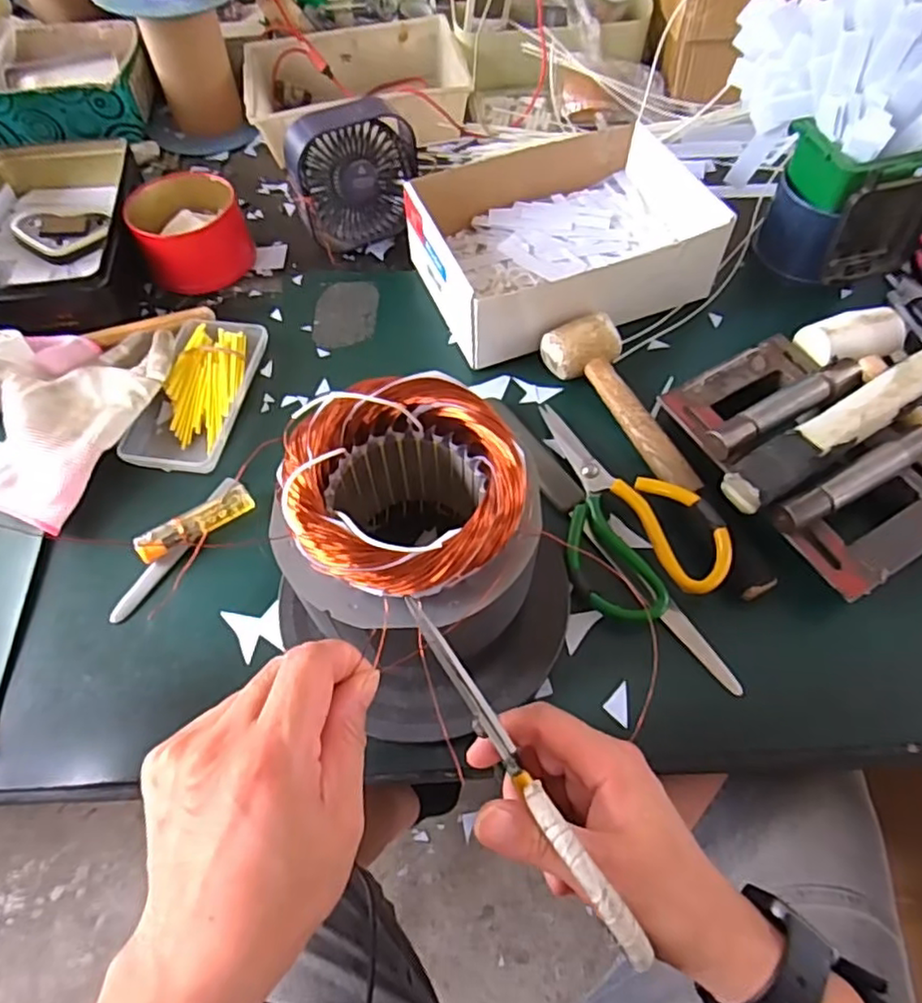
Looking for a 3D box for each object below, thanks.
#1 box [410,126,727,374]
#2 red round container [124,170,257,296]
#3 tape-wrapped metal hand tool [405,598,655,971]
[{"bbox_3d":[0.089,-0.243,0.572,0.244,0.070,0.189,-19,62,-9],"label":"box"},{"bbox_3d":[-0.265,-0.267,0.617,0.098,0.061,0.111,-29,64,-14],"label":"red round container"},{"bbox_3d":[0.025,0.119,0.283,0.011,0.024,0.177,-30,64,-14],"label":"tape-wrapped metal hand tool"}]

